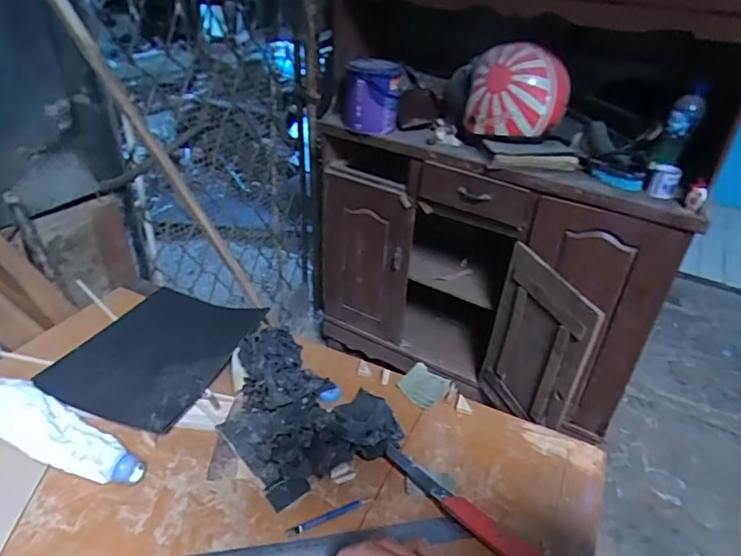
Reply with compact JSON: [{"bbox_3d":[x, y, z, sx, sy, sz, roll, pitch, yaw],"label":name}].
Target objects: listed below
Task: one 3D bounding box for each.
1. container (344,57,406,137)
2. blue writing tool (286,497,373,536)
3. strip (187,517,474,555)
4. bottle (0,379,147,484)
[{"bbox_3d":[0.007,-0.496,1.393,0.155,0.173,0.156,3,34,-2],"label":"container"},{"bbox_3d":[-0.047,0.275,0.589,0.103,0.007,0.011,-11,37,-22],"label":"blue writing tool"},{"bbox_3d":[-0.044,0.297,0.562,0.306,0.006,0.031,-3,34,-11],"label":"strip"},{"bbox_3d":[-0.377,0.192,0.624,0.216,0.058,0.072,17,36,18],"label":"bottle"}]

